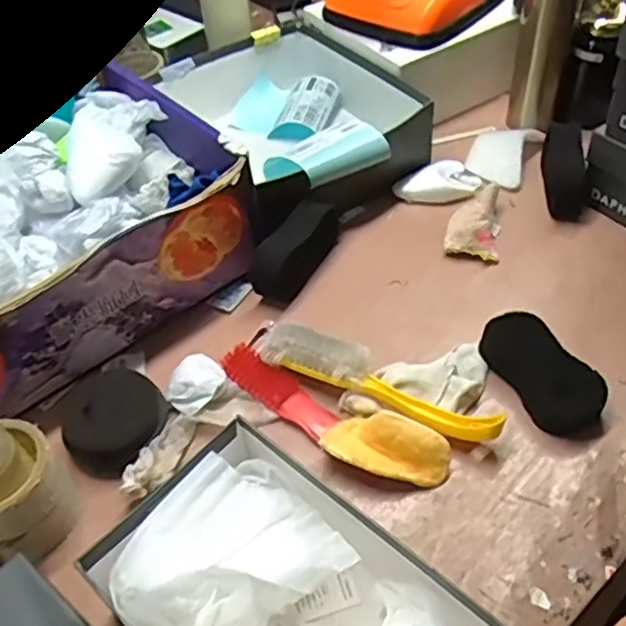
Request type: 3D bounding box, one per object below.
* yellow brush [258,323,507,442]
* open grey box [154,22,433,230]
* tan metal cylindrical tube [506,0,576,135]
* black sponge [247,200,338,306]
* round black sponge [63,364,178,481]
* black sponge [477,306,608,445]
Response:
[{"bbox_3d":[0.061,0.061,0.621,0.234,0.046,0.054,20,53,22],"label":"yellow brush"},{"bbox_3d":[-0.021,-0.246,0.867,0.256,0.101,0.337,-23,50,-14],"label":"open grey box"},{"bbox_3d":[0.283,-0.336,0.811,0.062,0.233,0.046,10,50,14],"label":"tan metal cylindrical tube"},{"bbox_3d":[-0.017,-0.075,0.734,0.054,0.055,0.136,22,54,23],"label":"black sponge"},{"bbox_3d":[-0.188,0.096,0.615,0.098,0.032,0.093,-3,48,3],"label":"round black sponge"},{"bbox_3d":[0.213,0.054,0.611,0.056,0.030,0.132,-26,51,-17],"label":"black sponge"}]

